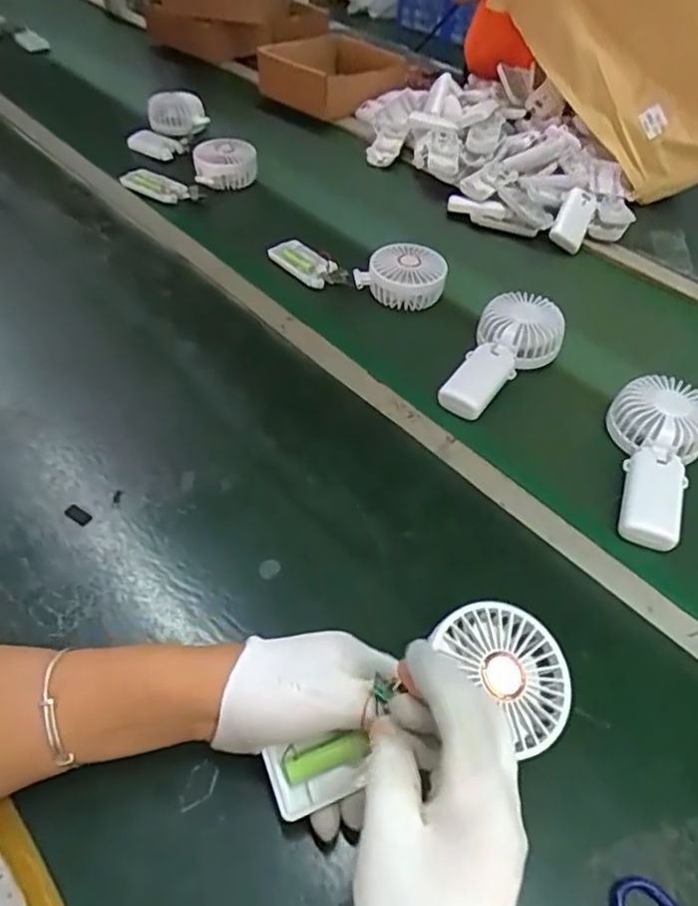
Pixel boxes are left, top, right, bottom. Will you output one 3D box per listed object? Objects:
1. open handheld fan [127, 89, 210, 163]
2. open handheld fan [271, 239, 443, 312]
[{"bbox_3d":[-0.281,-0.512,0.944,0.099,0.048,0.136,8,48,3],"label":"open handheld fan"},{"bbox_3d":[0.011,-0.223,0.734,0.211,0.041,0.078,14,48,9],"label":"open handheld fan"}]

